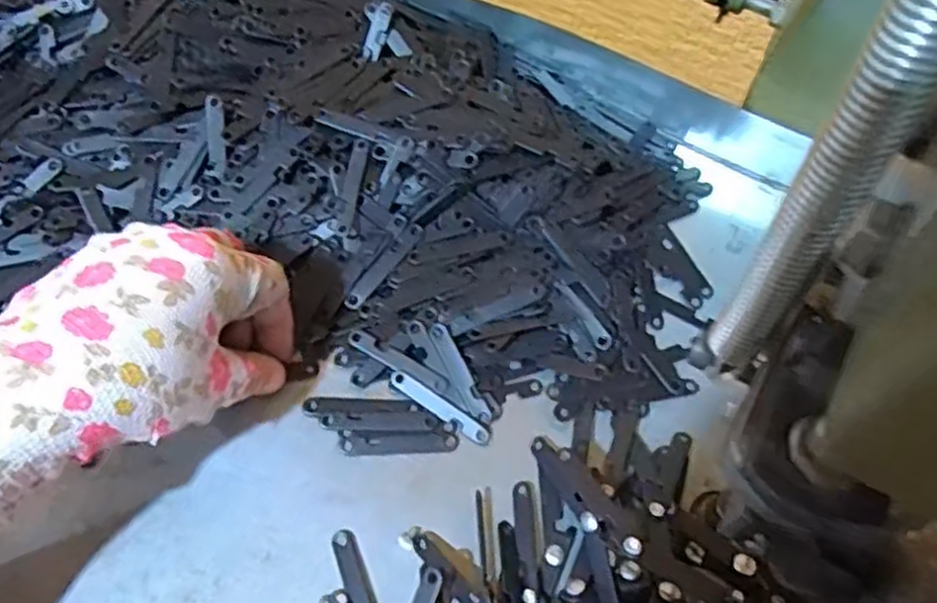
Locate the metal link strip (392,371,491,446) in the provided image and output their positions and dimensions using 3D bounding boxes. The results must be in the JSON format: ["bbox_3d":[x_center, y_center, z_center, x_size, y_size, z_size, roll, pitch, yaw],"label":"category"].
[{"bbox_3d":[-0.013,0.047,0.351,0.051,0.004,0.009,31,63,14],"label":"metal link strip"}]

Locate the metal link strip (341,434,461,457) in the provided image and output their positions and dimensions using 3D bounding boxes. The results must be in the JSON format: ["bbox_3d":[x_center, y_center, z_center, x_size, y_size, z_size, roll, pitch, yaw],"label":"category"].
[{"bbox_3d":[-0.030,0.064,0.345,0.050,0.005,0.008,-2,60,-4],"label":"metal link strip"}]

